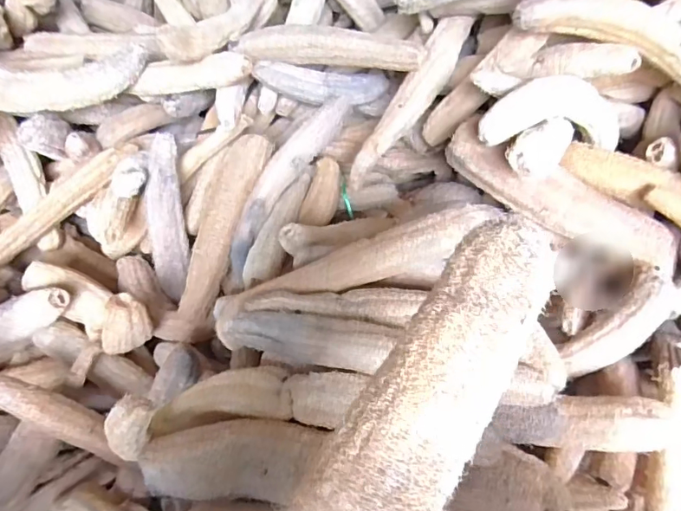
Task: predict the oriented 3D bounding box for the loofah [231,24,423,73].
[{"bbox_3d":[-0.033,-0.436,1.037,0.411,0.069,0.069,11,35,20],"label":"loofah"}]

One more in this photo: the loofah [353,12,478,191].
[{"bbox_3d":[0.138,-0.318,1.015,0.066,0.066,0.421,32,86,41],"label":"loofah"}]

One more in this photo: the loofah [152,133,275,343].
[{"bbox_3d":[-0.253,-0.039,0.999,0.110,0.445,0.068,15,-7,25],"label":"loofah"}]

